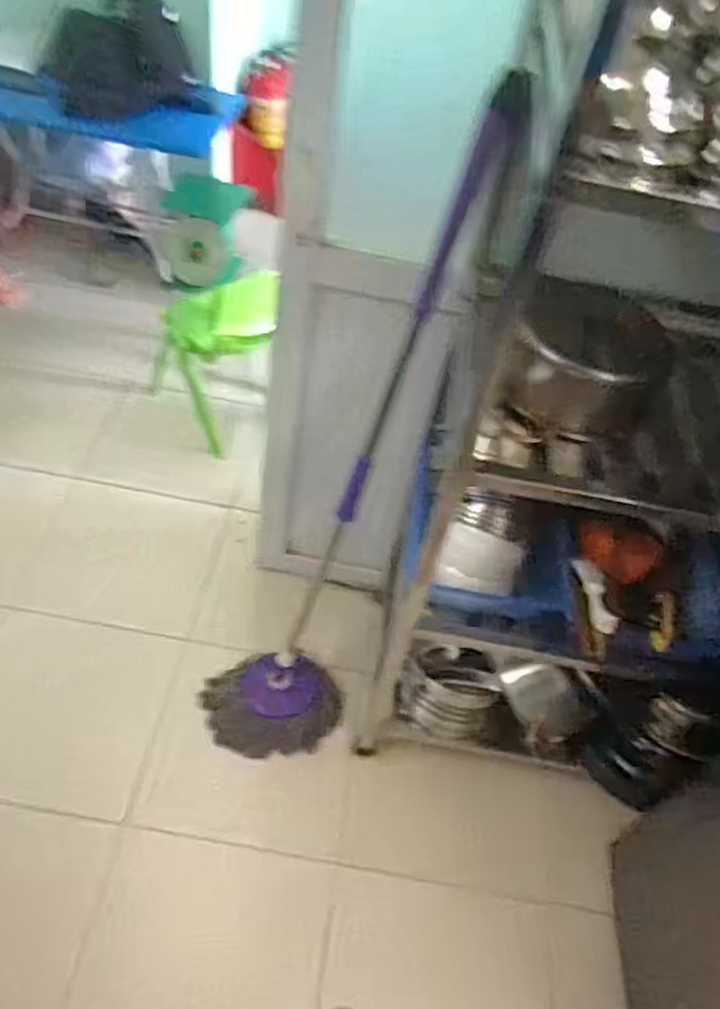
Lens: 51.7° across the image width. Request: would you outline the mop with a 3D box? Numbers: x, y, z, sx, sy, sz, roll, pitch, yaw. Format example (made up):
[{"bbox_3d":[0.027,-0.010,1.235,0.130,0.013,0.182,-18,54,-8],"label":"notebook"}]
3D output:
[{"bbox_3d":[-0.014,-0.046,1.229,0.233,1.205,0.231,31,35,19],"label":"mop"}]

